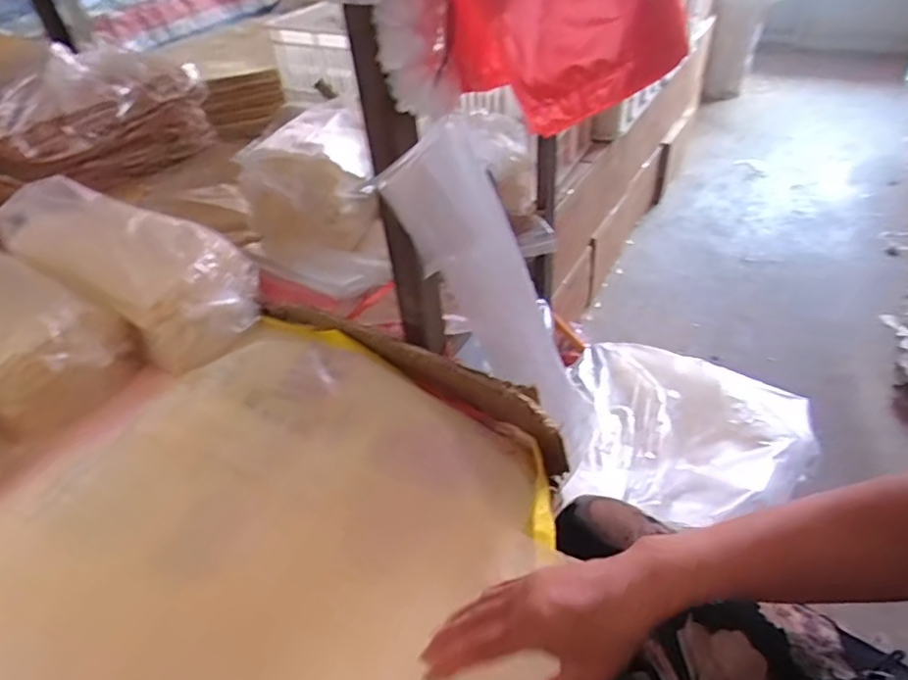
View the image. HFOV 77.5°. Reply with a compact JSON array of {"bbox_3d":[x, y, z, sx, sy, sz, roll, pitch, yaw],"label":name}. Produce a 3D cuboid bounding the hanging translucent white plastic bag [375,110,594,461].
[{"bbox_3d":[0.057,-0.018,0.568,0.083,0.399,0.033,-16,38,23],"label":"hanging translucent white plastic bag"}]

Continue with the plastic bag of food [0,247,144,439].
[{"bbox_3d":[-0.511,-0.033,0.605,0.316,0.093,0.144,28,50,10],"label":"plastic bag of food"}]

